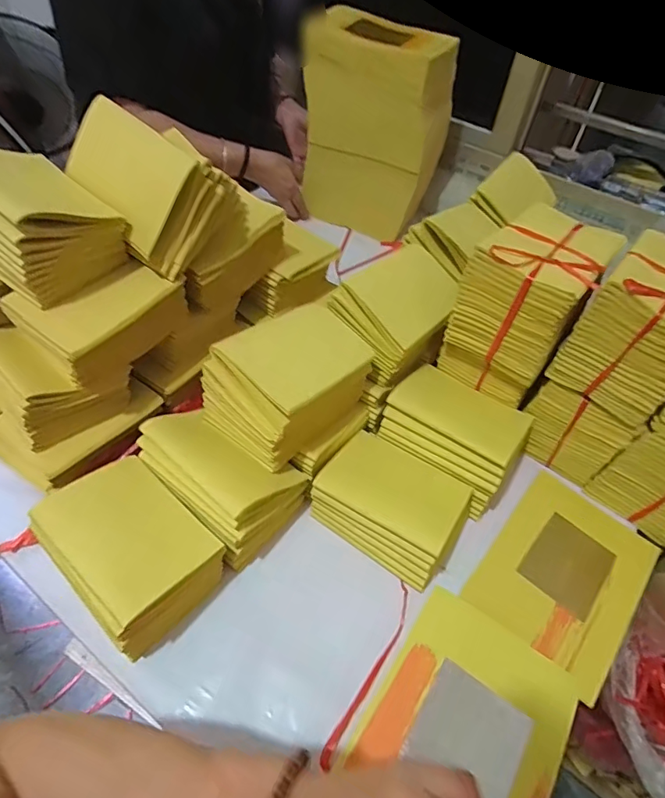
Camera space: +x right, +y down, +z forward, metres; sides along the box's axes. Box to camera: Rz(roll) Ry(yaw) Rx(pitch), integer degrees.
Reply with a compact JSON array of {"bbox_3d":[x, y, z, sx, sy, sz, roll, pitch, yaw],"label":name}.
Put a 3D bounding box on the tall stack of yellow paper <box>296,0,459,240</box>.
[{"bbox_3d":[0.086,-0.503,0.926,0.239,0.326,0.171,19,51,11],"label":"tall stack of yellow paper"}]

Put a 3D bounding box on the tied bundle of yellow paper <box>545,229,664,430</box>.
[{"bbox_3d":[0.362,-0.086,0.554,0.118,0.138,0.163,36,56,23],"label":"tied bundle of yellow paper"}]

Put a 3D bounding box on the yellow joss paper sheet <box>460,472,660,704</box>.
[{"bbox_3d":[0.276,0.202,0.570,0.162,0.011,0.222,34,54,22],"label":"yellow joss paper sheet"}]

